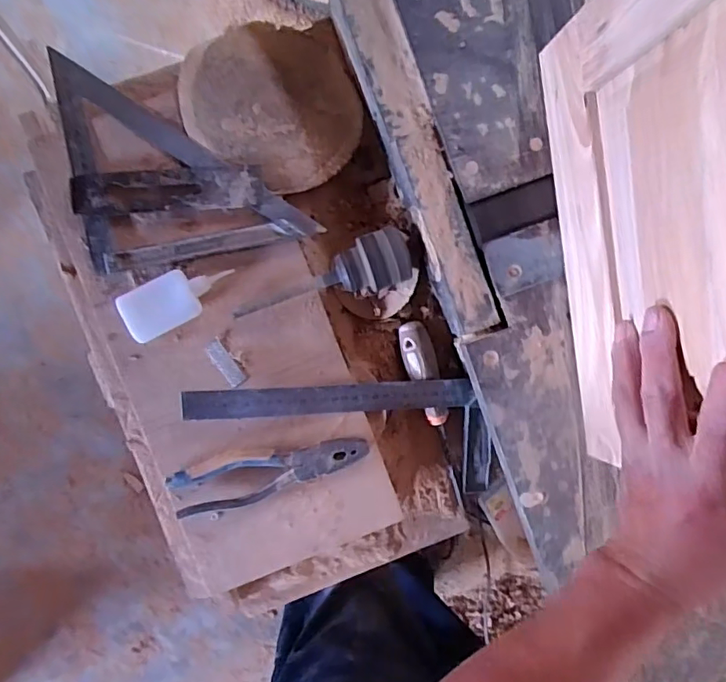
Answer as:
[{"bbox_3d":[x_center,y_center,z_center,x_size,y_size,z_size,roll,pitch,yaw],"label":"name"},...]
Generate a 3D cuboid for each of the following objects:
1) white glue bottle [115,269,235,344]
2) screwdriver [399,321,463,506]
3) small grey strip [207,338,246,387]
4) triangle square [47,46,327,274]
[{"bbox_3d":[-0.172,-0.041,0.485,0.099,0.026,0.050,-30,93,0],"label":"white glue bottle"},{"bbox_3d":[0.071,0.075,0.534,0.031,0.032,0.192,-14,93,-1],"label":"screwdriver"},{"bbox_3d":[-0.132,0.021,0.506,0.017,0.005,0.047,-36,93,0],"label":"small grey strip"},{"bbox_3d":[-0.165,-0.173,0.489,0.205,0.016,0.185,-10,93,-1],"label":"triangle square"}]

